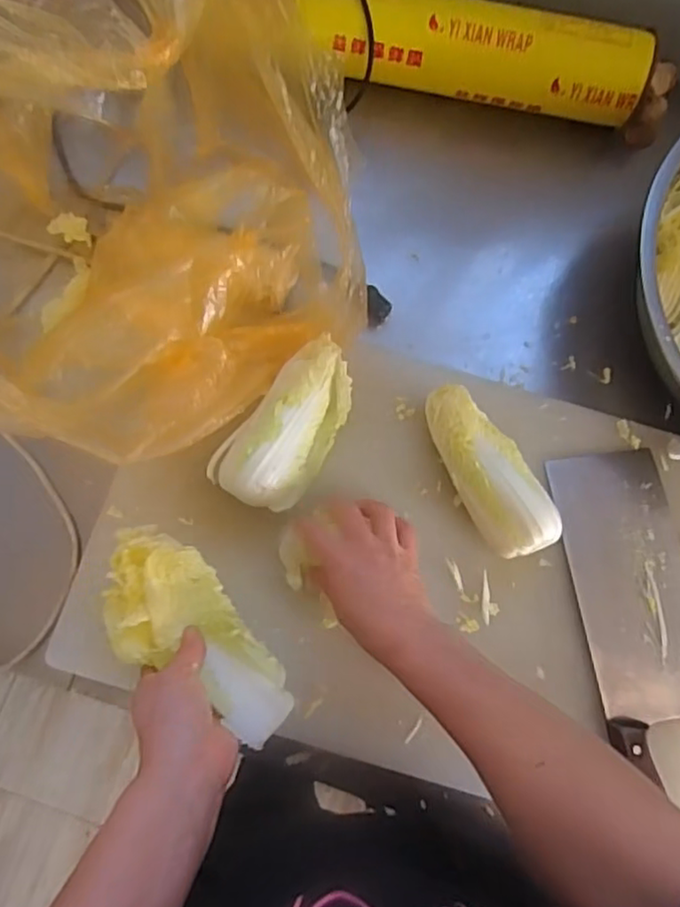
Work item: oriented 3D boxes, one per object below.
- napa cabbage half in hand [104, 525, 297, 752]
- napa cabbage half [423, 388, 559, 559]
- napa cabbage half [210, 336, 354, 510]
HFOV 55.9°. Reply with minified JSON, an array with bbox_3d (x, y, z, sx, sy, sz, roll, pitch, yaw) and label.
[{"bbox_3d":[-0.107,0.130,0.463,0.073,0.052,0.176,-44,82,-7],"label":"napa cabbage half in hand"},{"bbox_3d":[0.127,0.013,0.552,0.066,0.057,0.158,-21,78,-8],"label":"napa cabbage half"},{"bbox_3d":[-0.039,-0.023,0.537,0.075,0.055,0.148,33,76,5],"label":"napa cabbage half"}]

